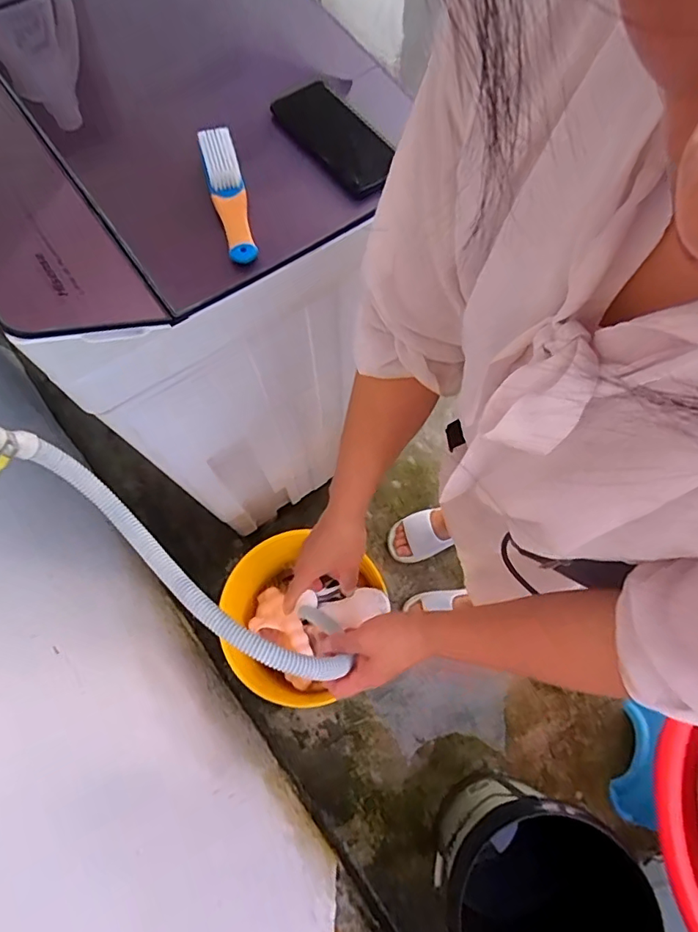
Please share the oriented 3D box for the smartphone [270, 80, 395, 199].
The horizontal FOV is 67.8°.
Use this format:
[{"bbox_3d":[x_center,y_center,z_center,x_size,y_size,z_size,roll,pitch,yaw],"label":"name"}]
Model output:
[{"bbox_3d":[-0.015,-0.357,0.562,0.080,0.014,0.163,-31,72,-10],"label":"smartphone"}]

